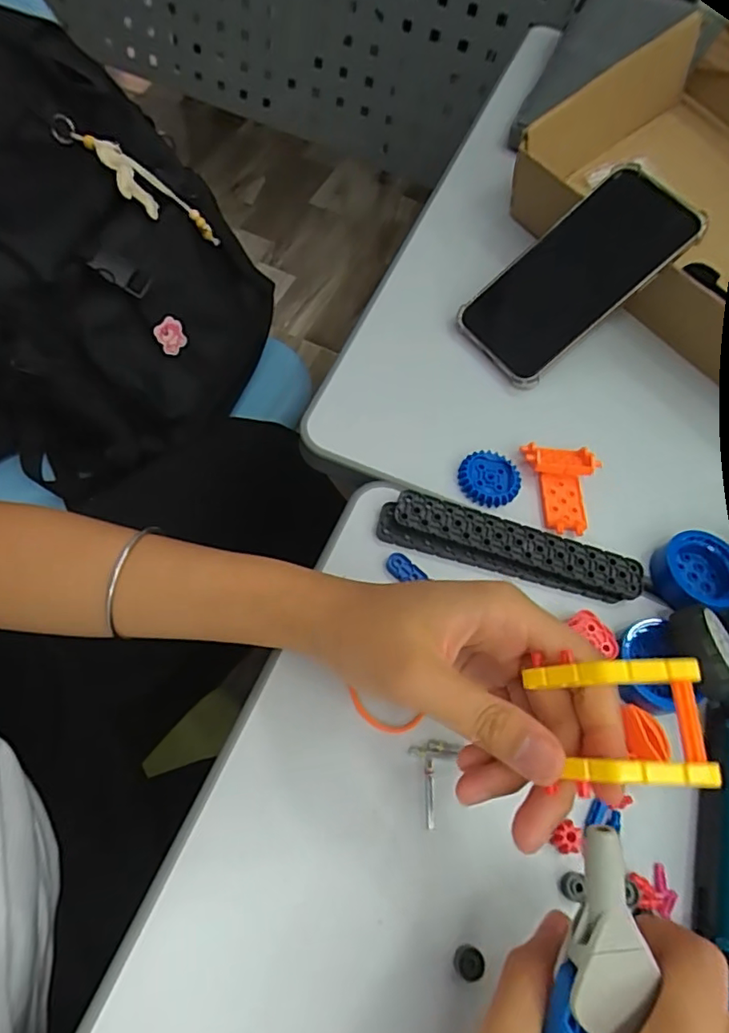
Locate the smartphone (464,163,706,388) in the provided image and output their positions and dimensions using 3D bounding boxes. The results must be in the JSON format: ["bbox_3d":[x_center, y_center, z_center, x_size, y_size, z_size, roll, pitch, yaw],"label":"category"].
[{"bbox_3d":[0.156,-0.178,0.419,0.172,0.017,0.087,-43,66,2],"label":"smartphone"}]

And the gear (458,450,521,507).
[{"bbox_3d":[0.081,-0.024,0.370,0.037,0.013,0.037,3,63,-6],"label":"gear"}]

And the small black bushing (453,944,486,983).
[{"bbox_3d":[0.045,0.191,0.242,0.012,0.009,0.011,3,63,-6],"label":"small black bushing"}]

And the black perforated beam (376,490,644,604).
[{"bbox_3d":[0.087,0.019,0.337,0.155,0.021,0.036,16,63,1],"label":"black perforated beam"}]

